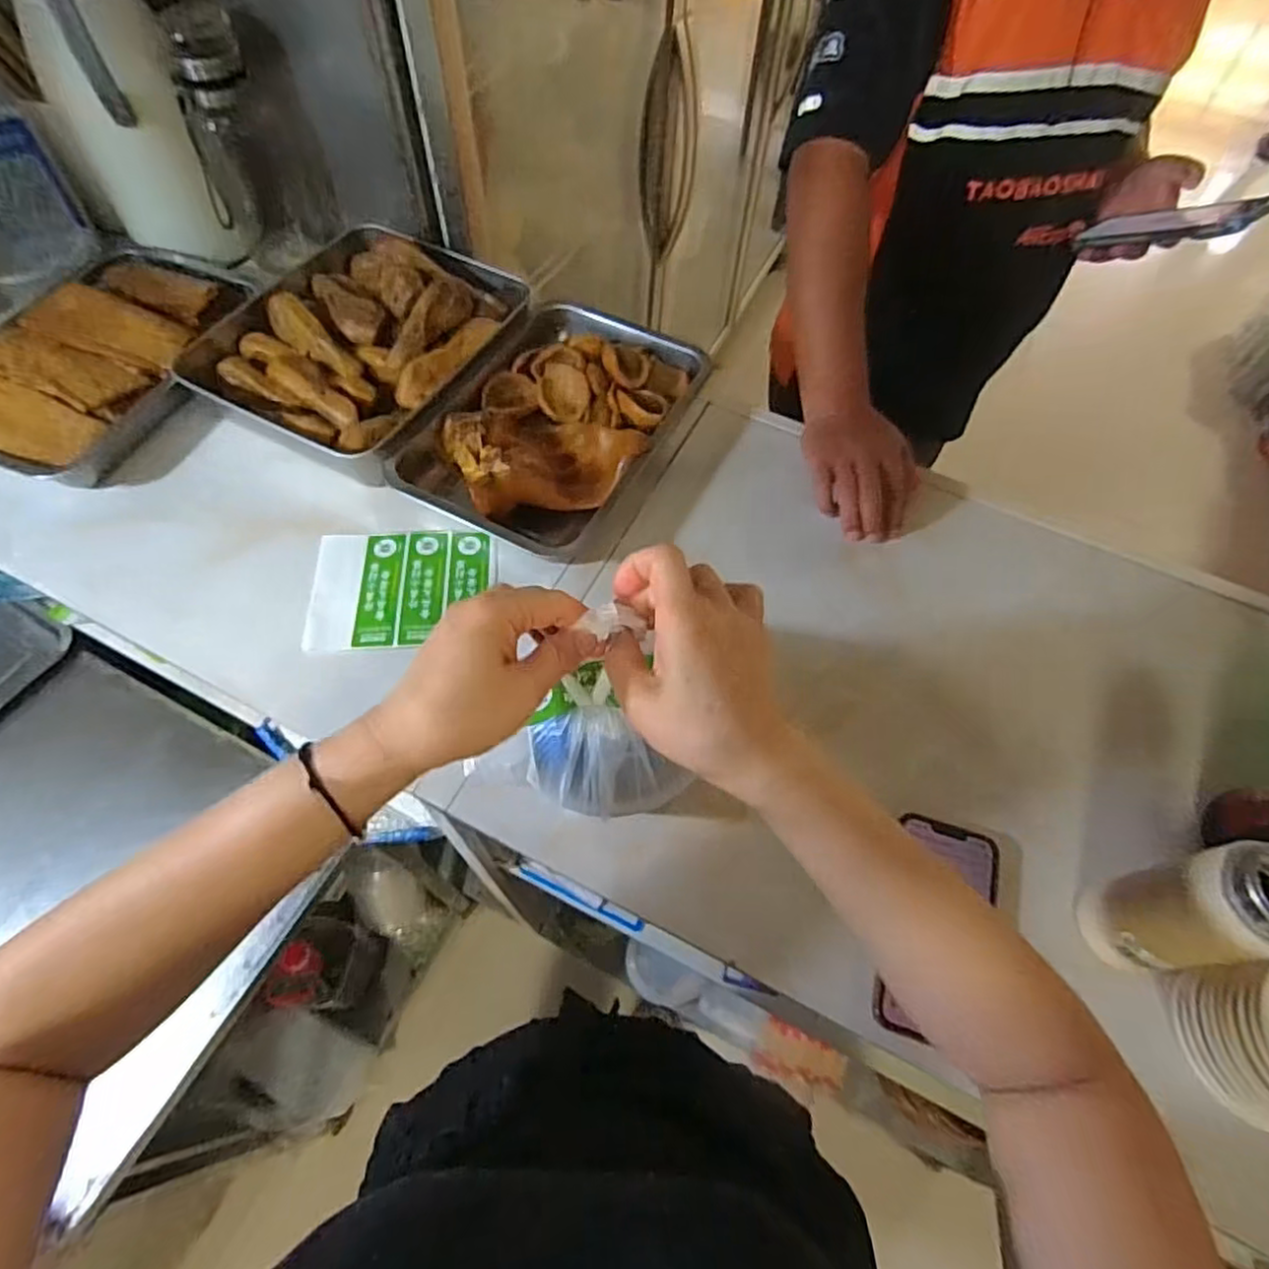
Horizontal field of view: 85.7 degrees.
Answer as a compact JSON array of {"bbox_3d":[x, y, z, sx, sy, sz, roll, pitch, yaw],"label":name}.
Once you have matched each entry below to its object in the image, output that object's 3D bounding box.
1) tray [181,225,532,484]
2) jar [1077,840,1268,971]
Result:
[{"bbox_3d":[-0.283,-0.309,0.706,0.254,0.063,0.301,26,63,11],"label":"tray"},{"bbox_3d":[0.345,0.174,0.428,0.058,0.150,0.058,1,61,-2],"label":"jar"}]

